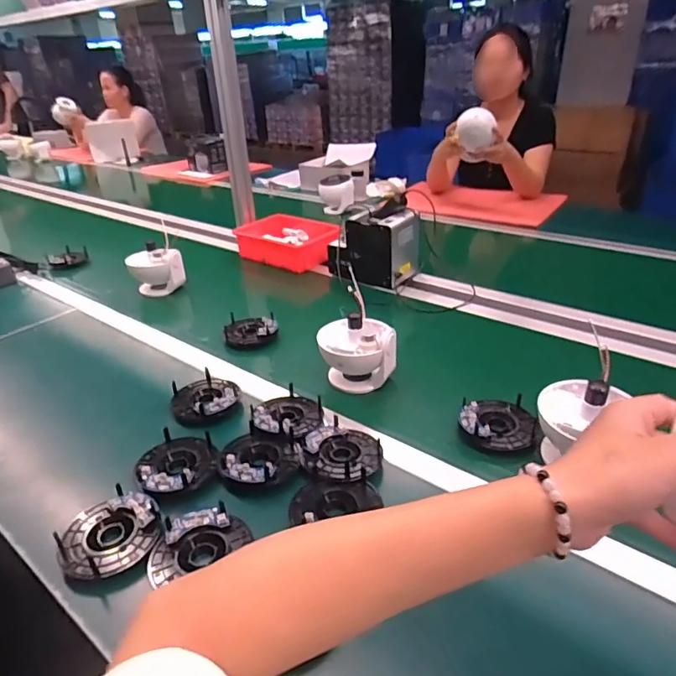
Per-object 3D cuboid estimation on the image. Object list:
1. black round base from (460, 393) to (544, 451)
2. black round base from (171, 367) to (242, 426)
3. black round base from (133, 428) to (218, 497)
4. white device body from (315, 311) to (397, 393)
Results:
[{"bbox_3d":[0.216,0.109,0.664,0.101,0.027,0.103,-2,31,1],"label":"black round base"},{"bbox_3d":[-0.195,0.086,0.739,0.097,0.028,0.105,-2,31,1],"label":"black round base"},{"bbox_3d":[-0.201,0.155,0.622,0.097,0.027,0.095,-2,31,1],"label":"black round base"},{"bbox_3d":[0.030,0.018,0.777,0.117,0.094,0.095,-8,31,-8],"label":"white device body"}]

